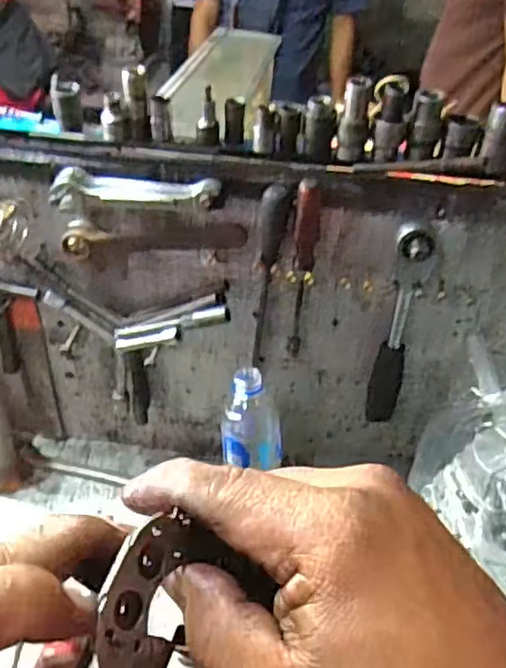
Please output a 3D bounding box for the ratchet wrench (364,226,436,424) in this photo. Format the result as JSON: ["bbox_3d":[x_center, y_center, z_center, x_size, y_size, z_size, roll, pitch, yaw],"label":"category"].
[{"bbox_3d":[0.148,-0.001,0.697,0.035,0.237,0.042,13,37,12],"label":"ratchet wrench"}]

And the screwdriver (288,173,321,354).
[{"bbox_3d":[0.049,-0.059,0.677,0.022,0.203,0.029,9,36,7],"label":"screwdriver"}]

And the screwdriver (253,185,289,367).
[{"bbox_3d":[0.016,-0.051,0.690,0.022,0.214,0.024,3,36,-1],"label":"screwdriver"}]

